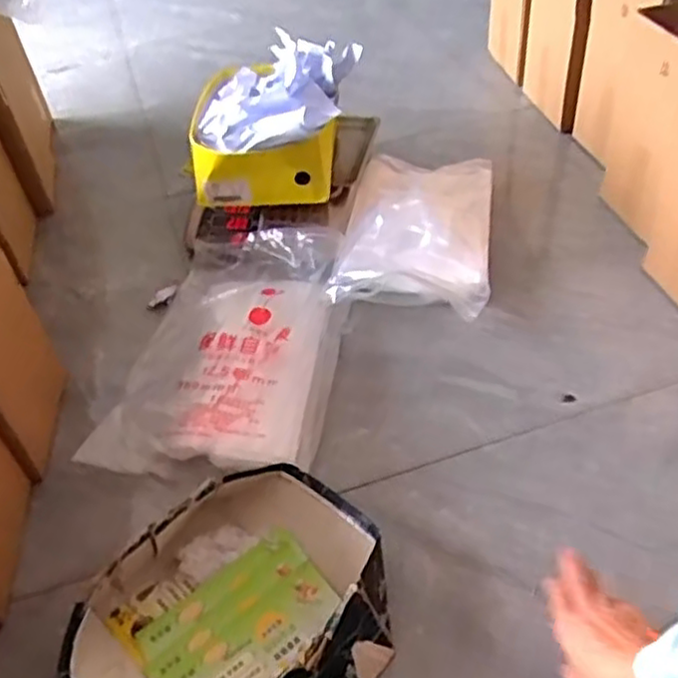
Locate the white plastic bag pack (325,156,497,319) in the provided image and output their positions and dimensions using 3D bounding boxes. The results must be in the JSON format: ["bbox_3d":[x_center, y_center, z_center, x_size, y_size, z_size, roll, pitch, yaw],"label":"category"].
[{"bbox_3d":[0.139,-0.203,1.236,0.241,0.088,0.423,5,47,8],"label":"white plastic bag pack"}]

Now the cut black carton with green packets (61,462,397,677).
[{"bbox_3d":[-0.112,0.301,0.768,0.345,0.093,0.293,-36,54,-26],"label":"cut black carton with green packets"}]

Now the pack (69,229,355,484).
[{"bbox_3d":[-0.152,0.003,1.077,0.308,0.060,0.459,7,48,10],"label":"pack"}]

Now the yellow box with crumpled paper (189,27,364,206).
[{"bbox_3d":[-0.123,-0.370,1.210,0.255,0.165,0.280,5,46,12],"label":"yellow box with crumpled paper"}]

